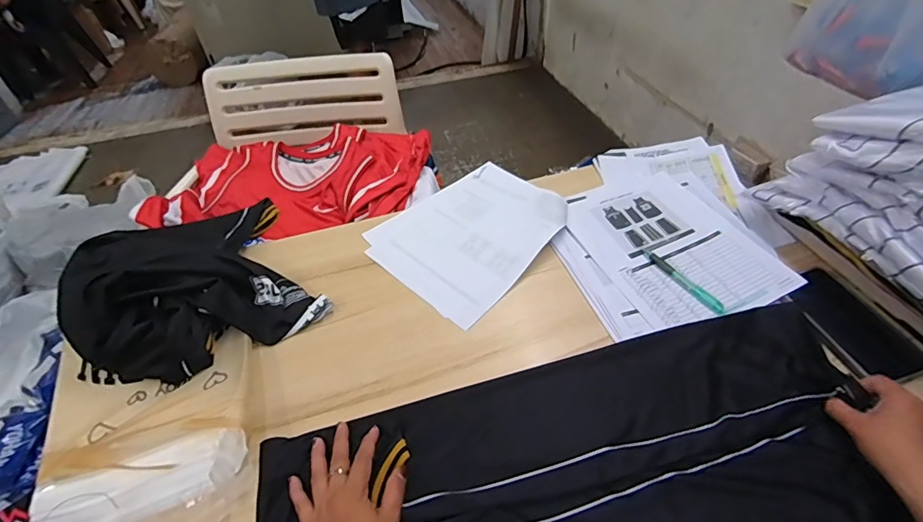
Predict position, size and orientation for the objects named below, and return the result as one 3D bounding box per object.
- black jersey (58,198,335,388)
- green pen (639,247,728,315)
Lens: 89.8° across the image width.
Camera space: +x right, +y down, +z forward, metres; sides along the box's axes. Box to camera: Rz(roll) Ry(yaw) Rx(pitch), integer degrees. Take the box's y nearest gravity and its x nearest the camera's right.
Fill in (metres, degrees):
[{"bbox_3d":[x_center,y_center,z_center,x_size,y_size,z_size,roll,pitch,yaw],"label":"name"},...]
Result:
[{"bbox_3d":[-0.372,0.019,0.628,0.286,0.093,0.267,-28,48,-22],"label":"black jersey"},{"bbox_3d":[0.303,0.025,0.636,0.020,0.010,0.134,-25,47,-19],"label":"green pen"}]

